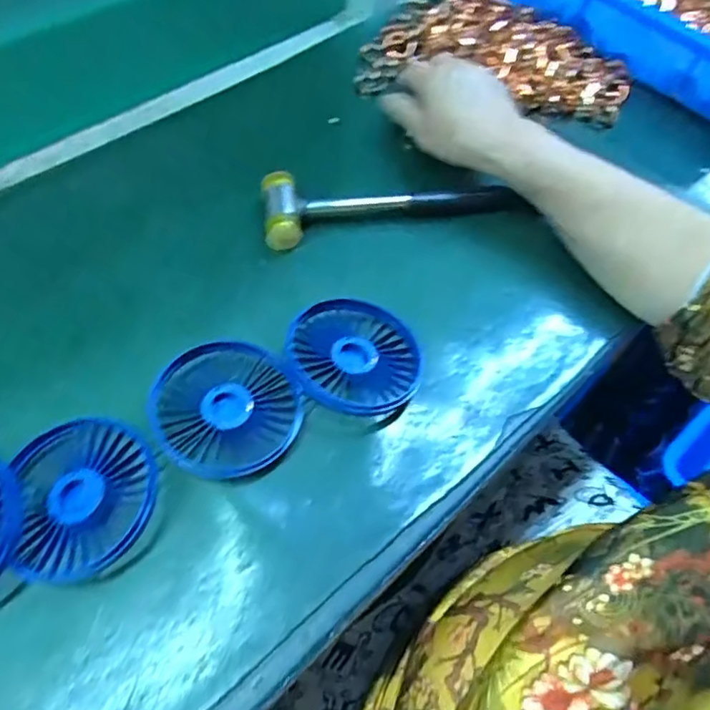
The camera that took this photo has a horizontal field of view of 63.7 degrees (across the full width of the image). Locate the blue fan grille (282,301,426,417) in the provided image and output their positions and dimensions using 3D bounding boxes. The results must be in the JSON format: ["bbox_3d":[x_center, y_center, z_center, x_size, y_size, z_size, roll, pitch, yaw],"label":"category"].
[{"bbox_3d":[-0.001,-0.001,0.368,0.084,0.022,0.083,1,57,-2],"label":"blue fan grille"}]

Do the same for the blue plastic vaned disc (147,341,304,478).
[{"bbox_3d":[-0.077,0.032,0.345,0.084,0.017,0.080,1,57,-2],"label":"blue plastic vaned disc"}]

